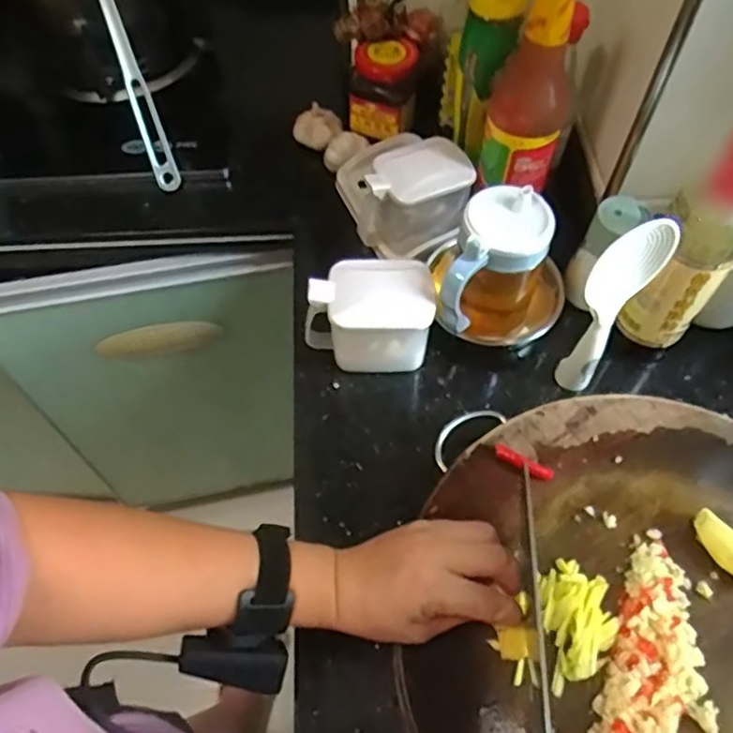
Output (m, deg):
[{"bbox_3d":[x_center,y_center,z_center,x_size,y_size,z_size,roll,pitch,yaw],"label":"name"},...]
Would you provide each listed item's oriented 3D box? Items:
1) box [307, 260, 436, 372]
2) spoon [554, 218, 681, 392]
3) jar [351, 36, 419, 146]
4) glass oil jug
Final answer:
[{"bbox_3d":[0.002,-0.044,0.586,0.111,0.094,0.066,1,58,0],"label":"box"},{"bbox_3d":[0.198,-0.048,0.525,0.035,0.191,0.051,39,66,21],"label":"spoon"},{"bbox_3d":[0.019,-0.319,0.732,0.073,0.087,0.072,0,58,0],"label":"jar"},{"bbox_3d":[0.127,-0.079,0.581,0.101,0.131,0.123,24,61,14],"label":"glass oil jug"}]

